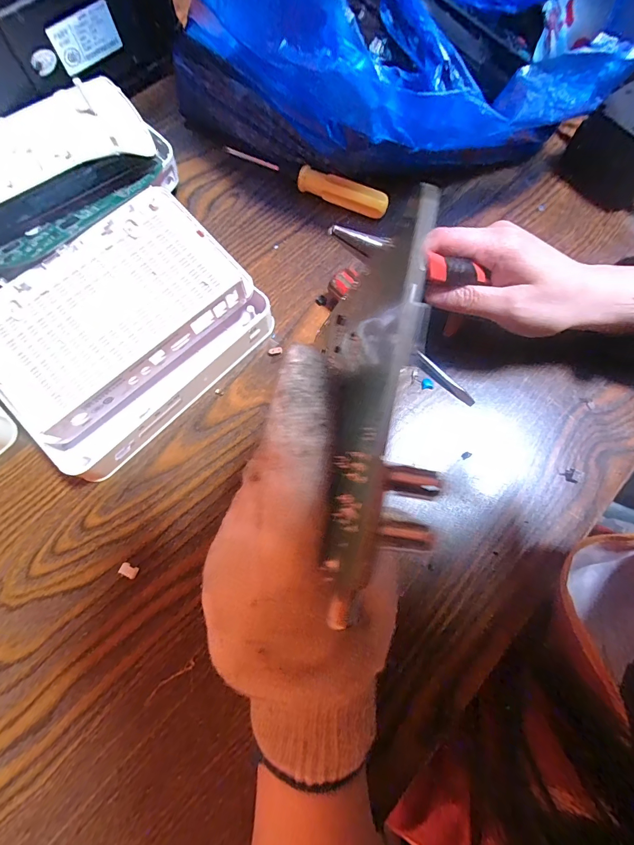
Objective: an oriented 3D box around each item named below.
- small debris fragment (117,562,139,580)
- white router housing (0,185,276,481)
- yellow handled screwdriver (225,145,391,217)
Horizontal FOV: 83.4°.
[{"bbox_3d":[-0.120,0.094,0.227,0.011,0.004,0.007,22,72,6],"label":"small debris fragment"},{"bbox_3d":[-0.138,-0.068,0.260,0.149,0.045,0.179,44,76,12],"label":"white router housing"},{"bbox_3d":[-0.011,-0.216,0.317,0.154,0.022,0.015,23,72,7],"label":"yellow handled screwdriver"}]

